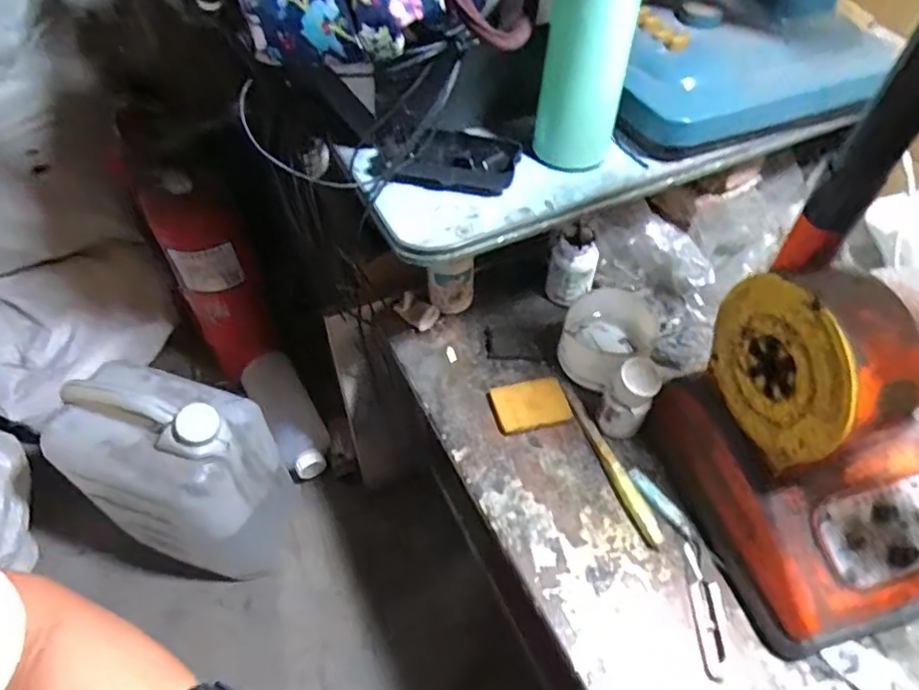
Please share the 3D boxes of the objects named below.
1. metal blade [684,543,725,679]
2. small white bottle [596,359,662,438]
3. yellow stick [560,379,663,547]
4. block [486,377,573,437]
[{"bbox_3d":[0.196,0.211,0.481,0.017,0.006,0.101,2,52,2],"label":"metal blade"},{"bbox_3d":[0.157,0.049,0.558,0.043,0.080,0.047,22,55,17],"label":"small white bottle"},{"bbox_3d":[0.138,0.101,0.557,0.017,0.015,0.176,-17,54,-13],"label":"yellow stick"},{"bbox_3d":[0.069,0.059,0.593,0.075,0.010,0.052,-12,53,-9],"label":"block"}]

